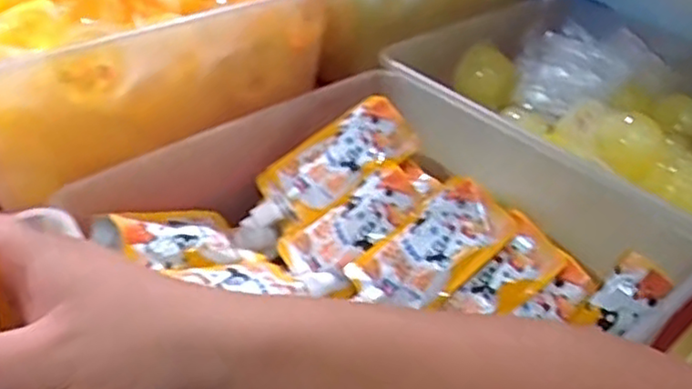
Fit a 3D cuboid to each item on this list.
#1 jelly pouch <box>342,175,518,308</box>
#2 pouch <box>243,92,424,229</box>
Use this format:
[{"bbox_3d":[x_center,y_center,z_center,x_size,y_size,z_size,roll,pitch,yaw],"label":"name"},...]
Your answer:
[{"bbox_3d":[0.054,0.035,0.443,0.102,0.018,0.060,-44,67,1],"label":"jelly pouch"},{"bbox_3d":[-0.017,-0.020,0.511,0.136,0.022,0.066,-34,47,3],"label":"pouch"}]

